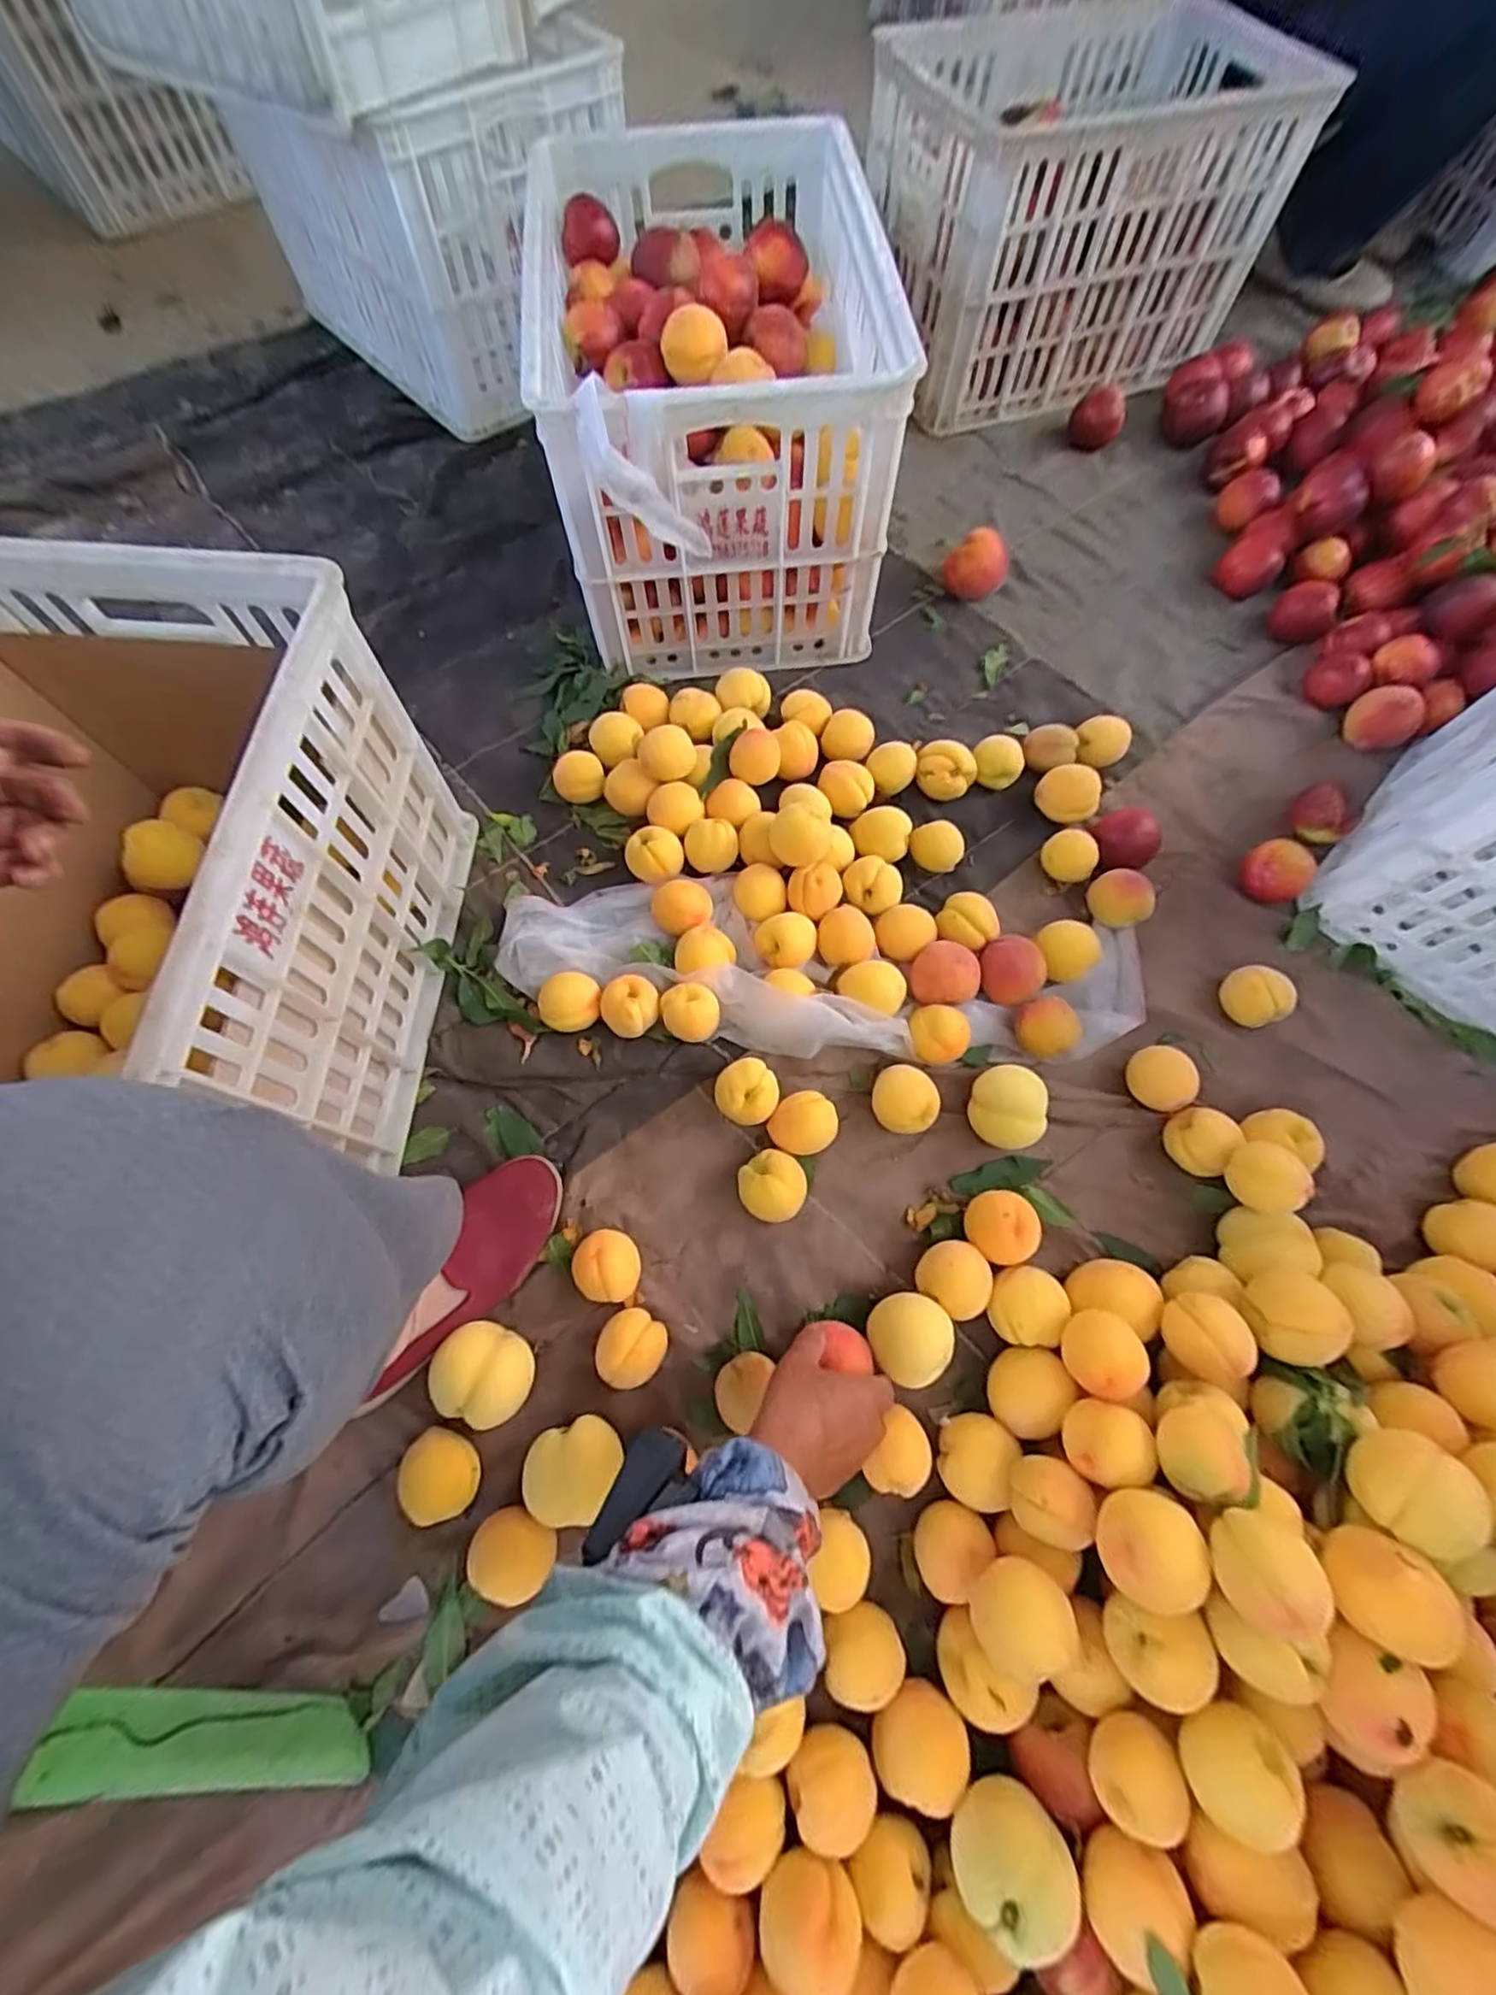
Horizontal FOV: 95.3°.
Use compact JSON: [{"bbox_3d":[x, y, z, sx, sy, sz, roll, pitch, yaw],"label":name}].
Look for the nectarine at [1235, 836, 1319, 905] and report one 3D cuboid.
[{"bbox_3d":[0.548,-0.128,0.713,0.051,0.059,0.062,-31,74,-13],"label":"nectarine"}]

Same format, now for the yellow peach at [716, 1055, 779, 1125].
[{"bbox_3d":[-0.001,0.088,0.629,0.056,0.050,0.054,1,69,-3],"label":"yellow peach"}]

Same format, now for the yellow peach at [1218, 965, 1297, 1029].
[{"bbox_3d":[0.495,0.000,0.668,0.053,0.047,0.058,1,69,-3],"label":"yellow peach"}]

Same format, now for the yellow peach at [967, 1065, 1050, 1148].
[{"bbox_3d":[0.234,0.101,0.624,0.060,0.055,0.070,9,69,1],"label":"yellow peach"}]

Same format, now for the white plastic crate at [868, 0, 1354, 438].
[{"bbox_3d":[0.416,-1.048,0.923,0.450,0.279,0.313,-18,71,-9],"label":"white plastic crate"}]

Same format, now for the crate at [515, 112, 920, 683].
[{"bbox_3d":[-0.041,-0.645,0.770,0.328,0.299,0.510,-4,70,-4],"label":"crate"}]

